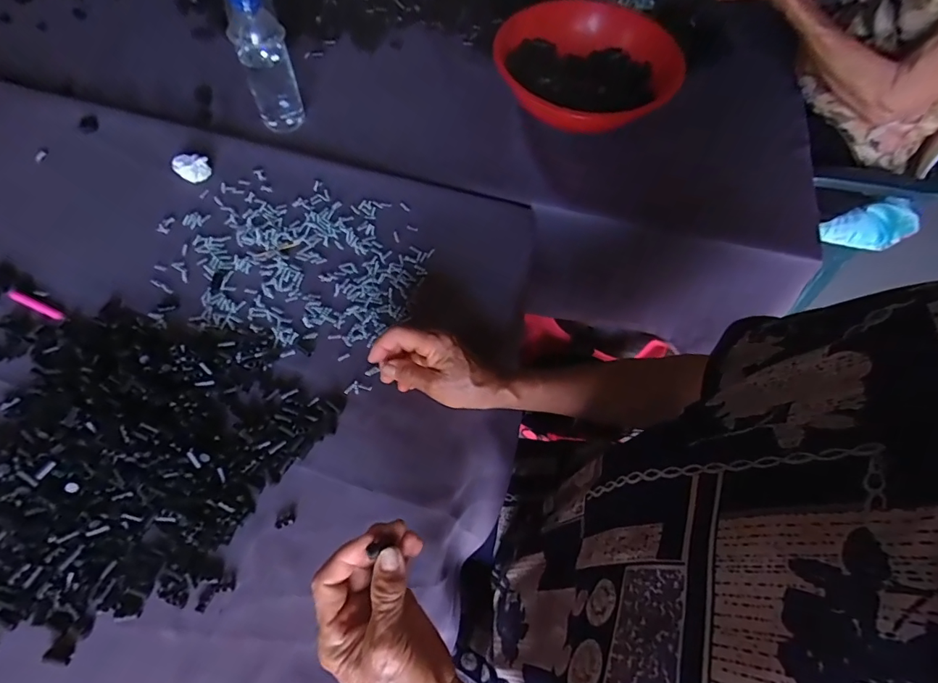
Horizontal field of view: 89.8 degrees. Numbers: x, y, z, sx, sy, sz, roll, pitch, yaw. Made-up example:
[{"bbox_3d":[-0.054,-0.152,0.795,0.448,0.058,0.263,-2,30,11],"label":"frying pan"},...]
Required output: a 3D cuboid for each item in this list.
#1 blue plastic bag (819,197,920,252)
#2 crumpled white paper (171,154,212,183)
[{"bbox_3d":[0.659,-0.198,0.775,0.110,0.101,0.034,19,65,10],"label":"blue plastic bag"},{"bbox_3d":[-0.342,-0.213,0.583,0.038,0.021,0.028,-4,64,-6],"label":"crumpled white paper"}]

